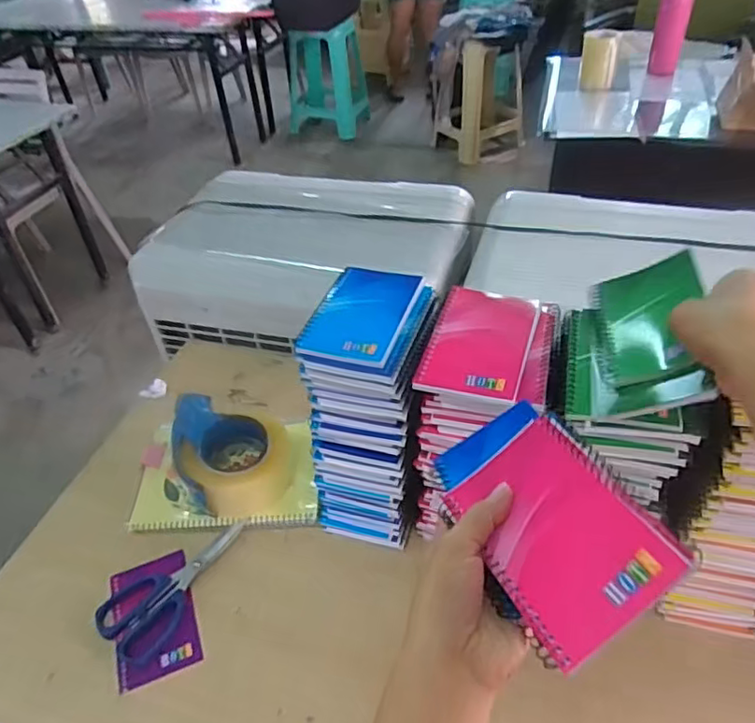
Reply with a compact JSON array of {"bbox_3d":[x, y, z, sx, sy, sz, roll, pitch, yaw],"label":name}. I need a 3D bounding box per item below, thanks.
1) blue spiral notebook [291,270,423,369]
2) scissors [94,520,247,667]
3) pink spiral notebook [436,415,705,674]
[{"bbox_3d":[-0.013,-0.047,0.557,0.085,0.011,0.137,8,44,14],"label":"blue spiral notebook"},{"bbox_3d":[-0.218,0.227,0.645,0.084,0.009,0.168,17,47,23],"label":"scissors"},{"bbox_3d":[0.100,0.092,0.344,0.086,0.006,0.129,-40,35,2],"label":"pink spiral notebook"}]

